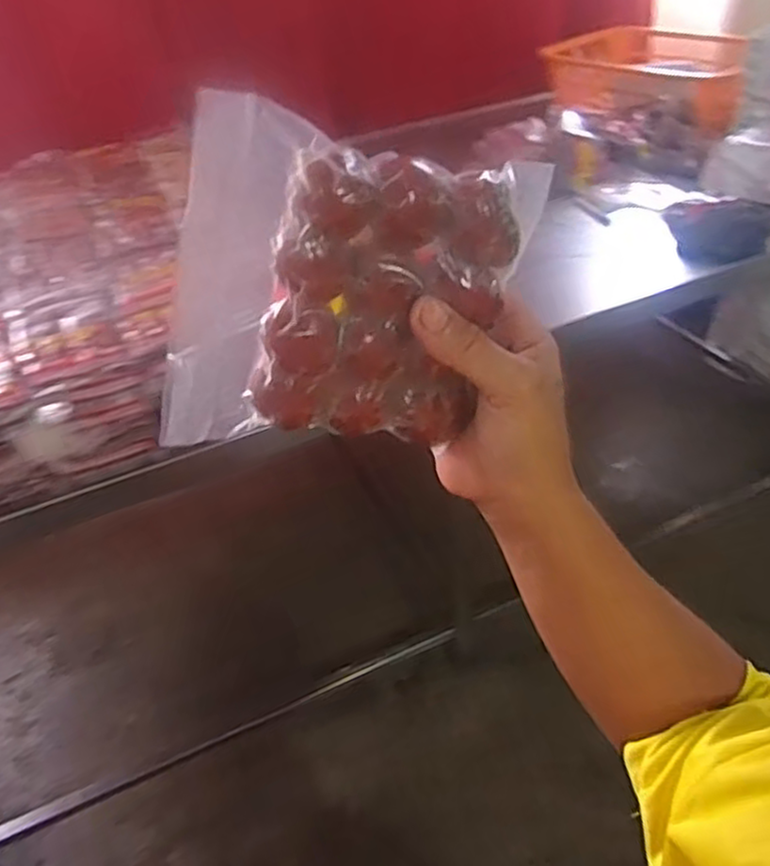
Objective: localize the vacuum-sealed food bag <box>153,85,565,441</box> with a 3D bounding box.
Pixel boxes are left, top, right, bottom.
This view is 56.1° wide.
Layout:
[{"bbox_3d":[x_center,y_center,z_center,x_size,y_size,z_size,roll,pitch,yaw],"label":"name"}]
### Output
[{"bbox_3d":[-0.016,-0.056,0.315,0.139,0.139,0.022,9,26,-12],"label":"vacuum-sealed food bag"}]

